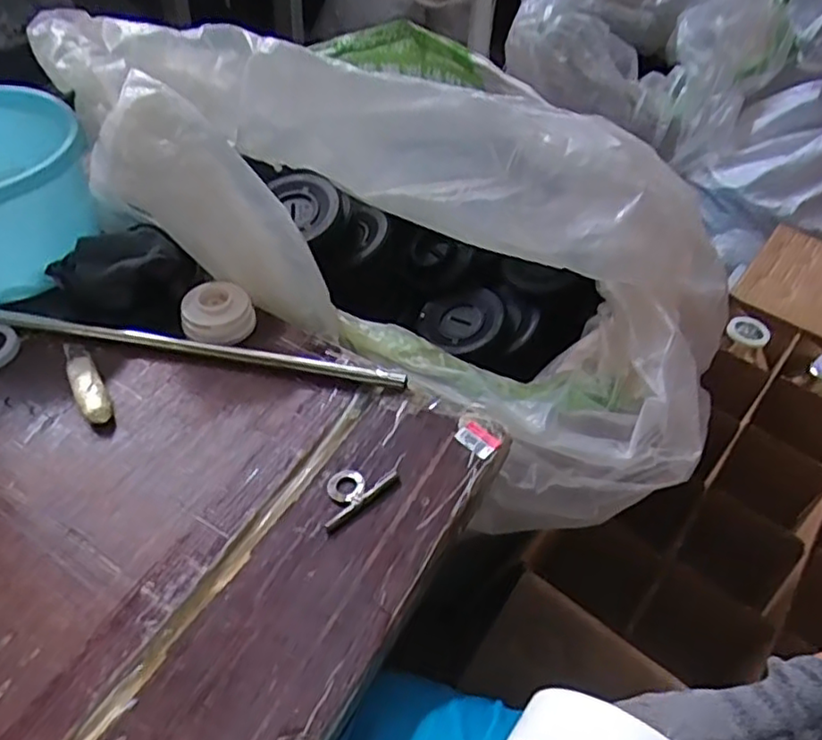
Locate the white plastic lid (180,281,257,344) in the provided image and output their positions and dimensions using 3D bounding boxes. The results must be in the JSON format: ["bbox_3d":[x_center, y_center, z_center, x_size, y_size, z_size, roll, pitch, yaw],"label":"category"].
[{"bbox_3d":[-0.182,-0.051,0.614,0.068,0.036,0.065,2,47,-2],"label":"white plastic lid"}]

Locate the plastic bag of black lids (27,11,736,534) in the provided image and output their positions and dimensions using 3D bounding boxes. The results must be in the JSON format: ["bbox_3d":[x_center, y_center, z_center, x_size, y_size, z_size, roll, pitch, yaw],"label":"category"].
[{"bbox_3d":[0.018,-0.172,0.763,0.634,0.371,0.490,22,51,16],"label":"plastic bag of black lids"}]

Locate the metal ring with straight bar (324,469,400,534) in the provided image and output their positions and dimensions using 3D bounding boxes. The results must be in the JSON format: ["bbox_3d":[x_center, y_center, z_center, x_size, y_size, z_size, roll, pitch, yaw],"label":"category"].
[{"bbox_3d":[-0.047,0.093,0.510,0.066,0.012,0.041,-29,55,-27],"label":"metal ring with straight bar"}]

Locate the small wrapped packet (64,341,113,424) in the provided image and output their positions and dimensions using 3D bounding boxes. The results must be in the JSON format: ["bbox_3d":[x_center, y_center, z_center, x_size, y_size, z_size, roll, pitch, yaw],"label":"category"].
[{"bbox_3d":[-0.289,0.009,0.571,0.023,0.015,0.108,-24,53,-24],"label":"small wrapped packet"}]

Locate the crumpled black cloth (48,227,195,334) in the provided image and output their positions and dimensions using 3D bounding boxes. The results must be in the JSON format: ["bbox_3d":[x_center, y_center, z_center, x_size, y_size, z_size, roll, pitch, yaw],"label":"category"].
[{"bbox_3d":[-0.282,-0.089,0.626,0.124,0.066,0.089,17,48,12],"label":"crumpled black cloth"}]

